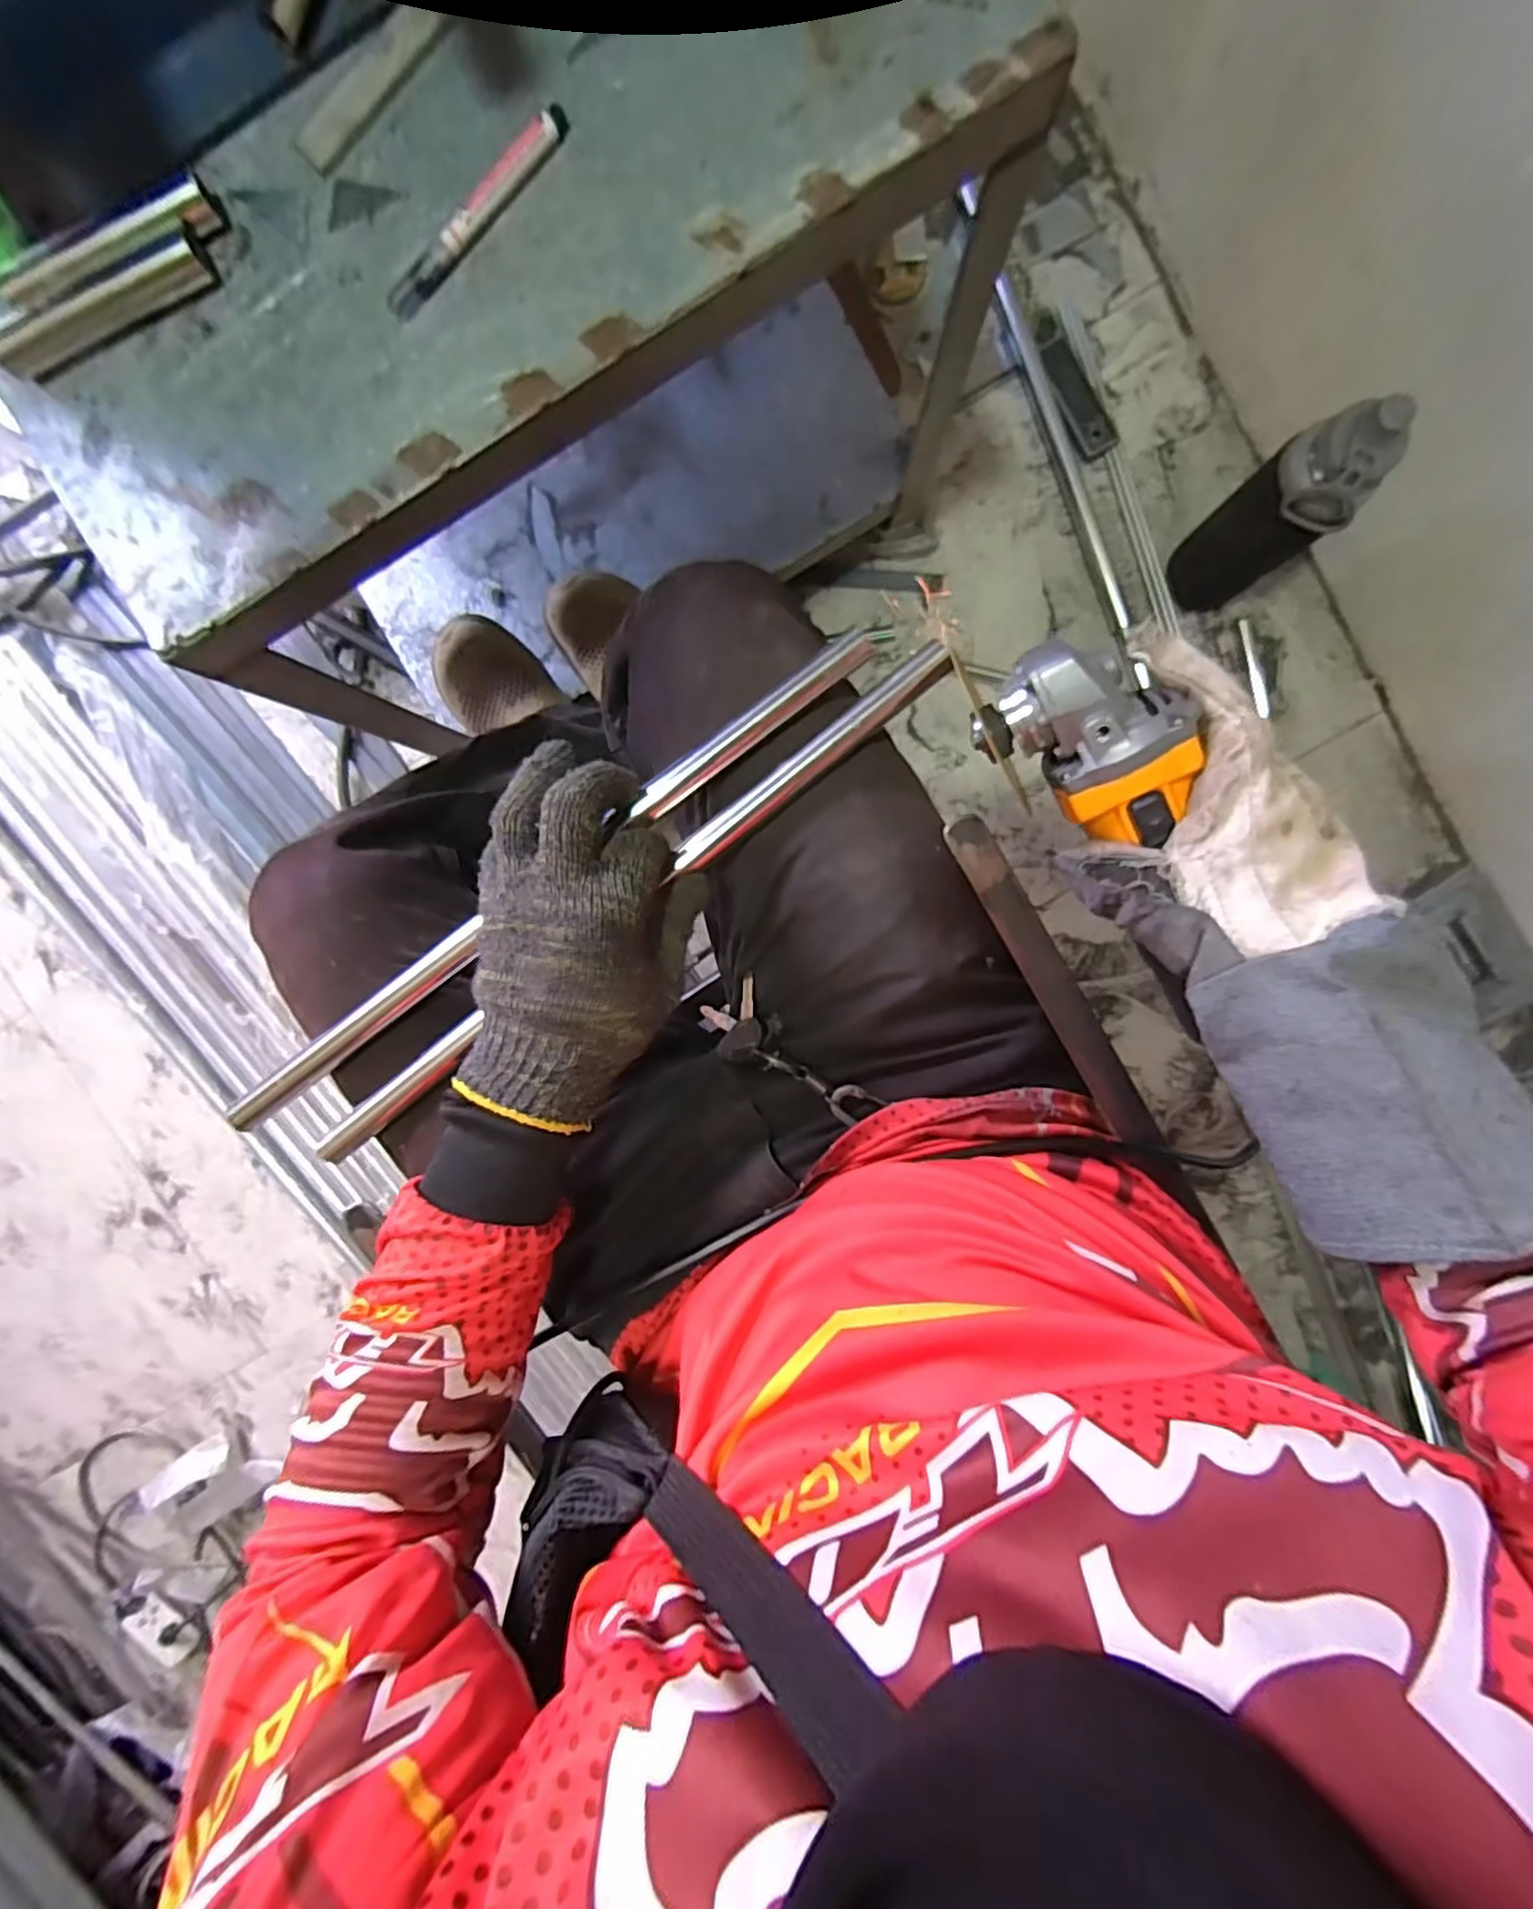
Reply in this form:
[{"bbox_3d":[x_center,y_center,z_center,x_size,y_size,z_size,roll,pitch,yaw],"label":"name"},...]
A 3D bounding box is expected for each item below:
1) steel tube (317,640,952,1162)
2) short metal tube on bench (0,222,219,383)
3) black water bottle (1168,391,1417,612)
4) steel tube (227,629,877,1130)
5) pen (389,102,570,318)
[{"bbox_3d":[-0.077,-0.023,0.377,0.421,0.015,0.018,-38,94,5],"label":"steel tube"},{"bbox_3d":[-0.372,-0.363,0.396,0.129,0.018,0.027,-27,95,5],"label":"short metal tube on bench"},{"bbox_3d":[0.533,-0.461,0.760,0.074,0.291,0.096,-41,94,6],"label":"black water bottle"},{"bbox_3d":[-0.122,-0.034,0.376,0.427,0.018,0.017,-36,94,5],"label":"steel tube"},{"bbox_3d":[-0.159,-0.407,0.386,0.135,0.011,0.013,-44,94,7],"label":"pen"}]

